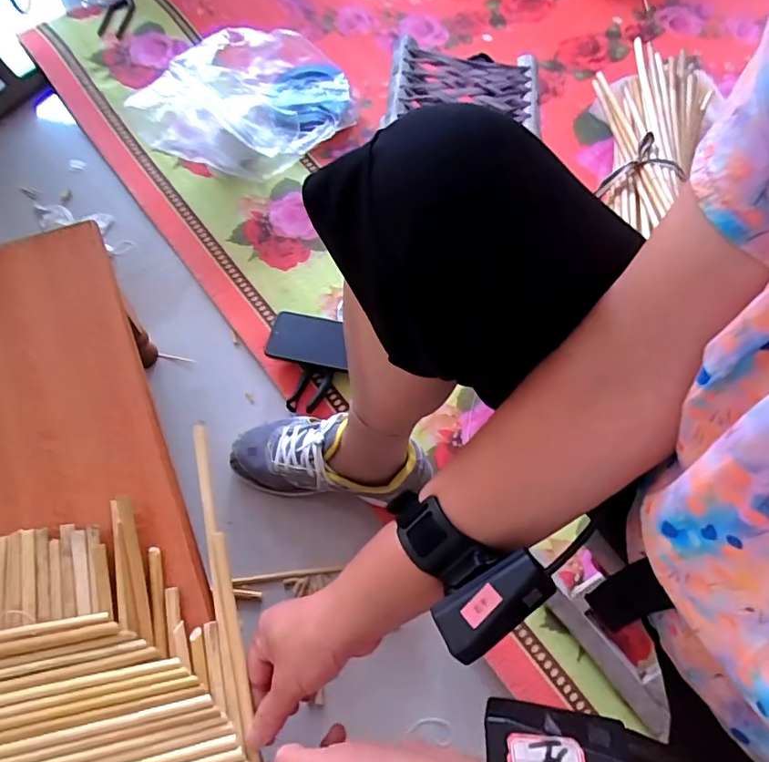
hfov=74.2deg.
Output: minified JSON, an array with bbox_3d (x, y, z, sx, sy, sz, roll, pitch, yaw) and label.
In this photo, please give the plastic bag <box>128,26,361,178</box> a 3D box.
[{"bbox_3d":[-0.217,-0.448,0.809,0.347,0.100,0.212,-22,70,-12],"label":"plastic bag"}]

